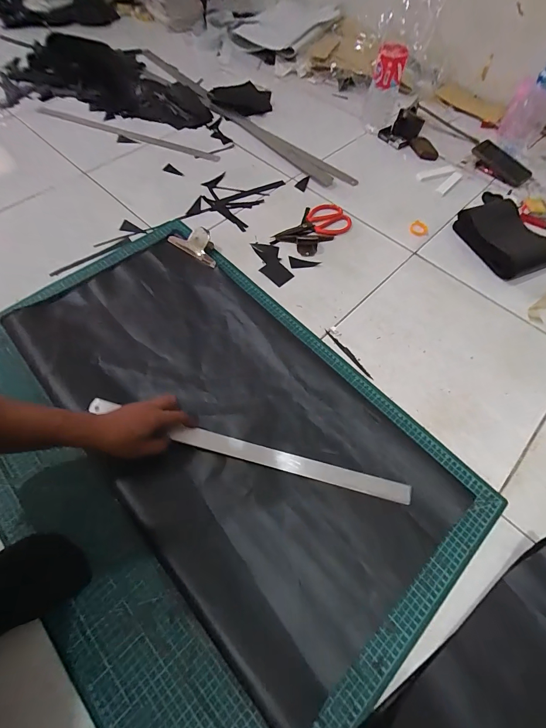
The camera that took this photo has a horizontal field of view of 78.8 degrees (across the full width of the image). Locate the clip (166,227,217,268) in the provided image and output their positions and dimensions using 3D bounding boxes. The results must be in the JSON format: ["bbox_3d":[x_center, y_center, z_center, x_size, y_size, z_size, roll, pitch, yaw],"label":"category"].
[{"bbox_3d":[-0.170,-0.274,0.759,0.135,0.044,0.060,33,65,15],"label":"clip"}]

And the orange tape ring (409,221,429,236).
[{"bbox_3d":[0.368,-0.339,0.836,0.044,0.011,0.053,21,63,10],"label":"orange tape ring"}]

